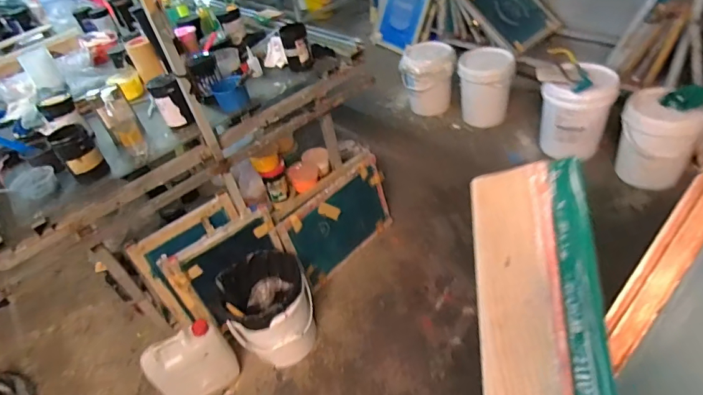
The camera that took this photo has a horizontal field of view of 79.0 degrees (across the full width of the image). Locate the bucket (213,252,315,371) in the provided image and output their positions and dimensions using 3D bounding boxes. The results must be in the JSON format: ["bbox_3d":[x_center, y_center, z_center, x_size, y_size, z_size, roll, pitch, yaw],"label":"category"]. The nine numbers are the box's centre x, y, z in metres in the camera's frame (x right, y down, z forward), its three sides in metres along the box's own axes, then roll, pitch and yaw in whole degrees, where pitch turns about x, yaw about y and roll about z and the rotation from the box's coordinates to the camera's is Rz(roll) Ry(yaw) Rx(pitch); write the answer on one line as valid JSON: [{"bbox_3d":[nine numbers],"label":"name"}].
[{"bbox_3d":[-0.323,0.427,1.712,0.309,0.389,0.359,-19,42,-5],"label":"bucket"}]

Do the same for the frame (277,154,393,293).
[{"bbox_3d":[-0.044,0.117,1.976,0.569,0.424,0.036,-38,36,-25],"label":"frame"}]

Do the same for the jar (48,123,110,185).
[{"bbox_3d":[-0.848,-0.136,1.336,0.106,0.165,0.113,-2,44,2],"label":"jar"}]

